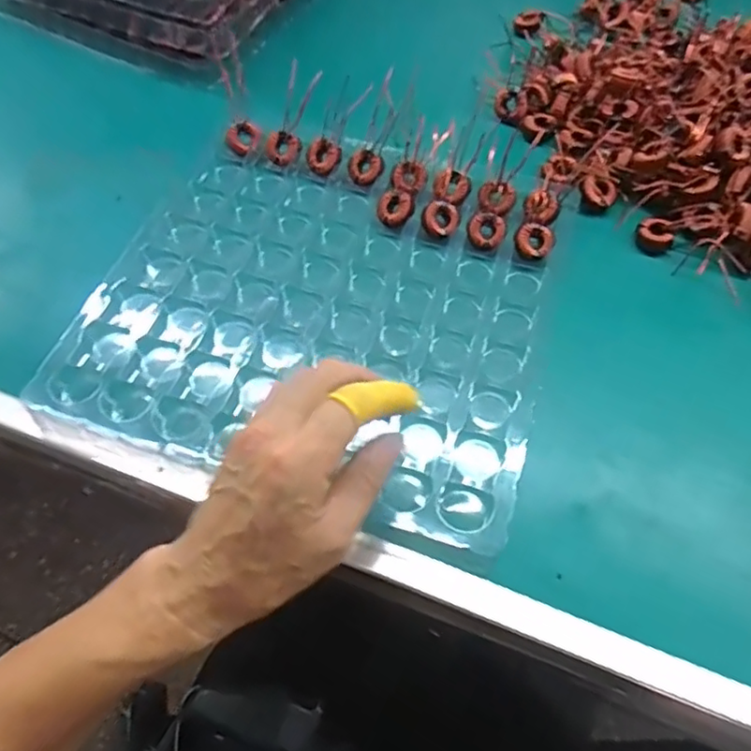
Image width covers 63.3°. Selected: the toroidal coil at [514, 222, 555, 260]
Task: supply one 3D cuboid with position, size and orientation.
[{"bbox_3d":[0.111,-0.094,0.428,0.027,0.007,0.024,18,90,-3],"label":"toroidal coil"}]

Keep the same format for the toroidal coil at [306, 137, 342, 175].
[{"bbox_3d":[-0.041,-0.168,0.467,0.026,0.010,0.026,3,100,17],"label":"toroidal coil"}]

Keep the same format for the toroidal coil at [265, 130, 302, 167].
[{"bbox_3d":[-0.072,-0.176,0.473,0.028,0.005,0.024,20,95,10],"label":"toroidal coil"}]

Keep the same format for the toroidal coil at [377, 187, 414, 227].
[{"bbox_3d":[0.014,-0.121,0.443,0.027,0.007,0.027,-2,84,22],"label":"toroidal coil"}]

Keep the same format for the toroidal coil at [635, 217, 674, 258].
[{"bbox_3d":[0.201,-0.100,0.437,0.026,0.009,0.025,0,61,0],"label":"toroidal coil"}]

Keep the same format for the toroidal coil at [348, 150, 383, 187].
[{"bbox_3d":[-0.008,-0.159,0.465,0.027,0.007,0.025,0,90,20],"label":"toroidal coil"}]

